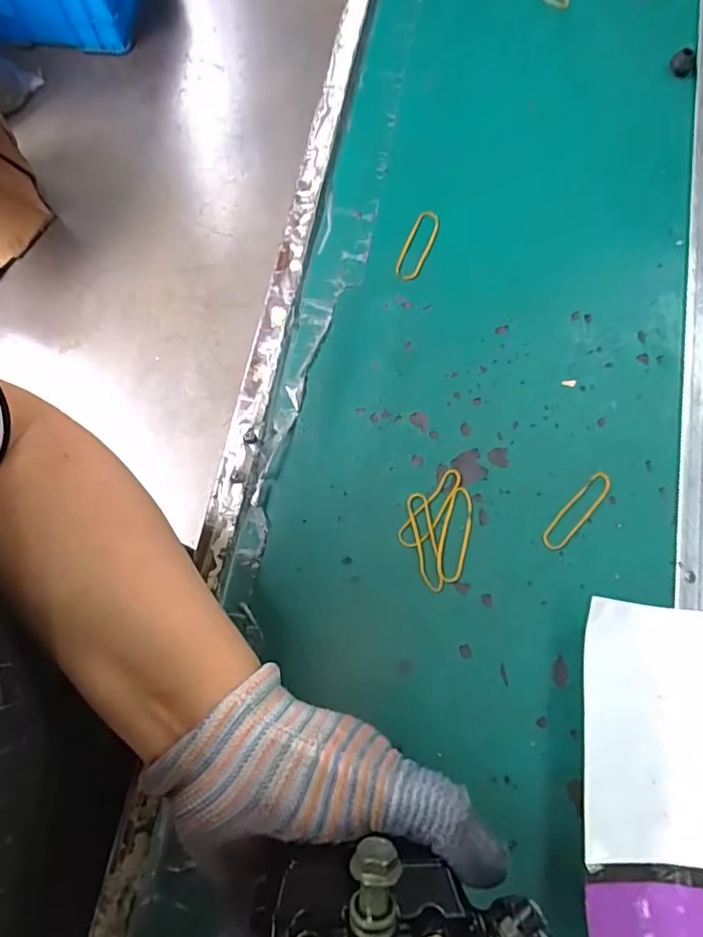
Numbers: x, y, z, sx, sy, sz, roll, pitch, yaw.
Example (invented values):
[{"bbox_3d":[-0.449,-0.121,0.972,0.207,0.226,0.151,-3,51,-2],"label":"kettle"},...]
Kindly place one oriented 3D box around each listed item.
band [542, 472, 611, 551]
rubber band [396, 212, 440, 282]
[{"bbox_3d":[0.139,0.025,0.336,0.015,0.004,0.061,43,78,11],"label":"band"},{"bbox_3d":[0.047,-0.157,0.386,0.017,0.005,0.058,22,75,7],"label":"rubber band"}]

